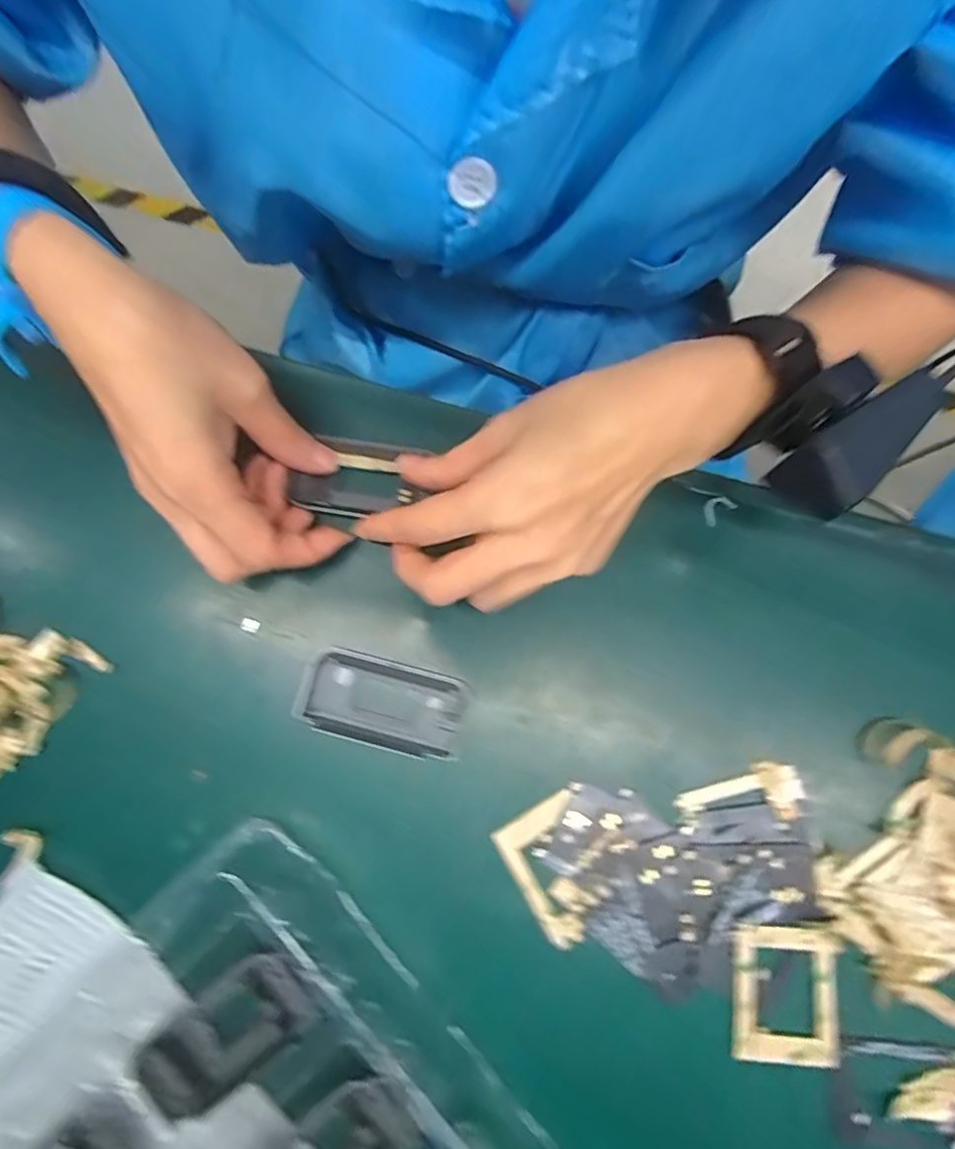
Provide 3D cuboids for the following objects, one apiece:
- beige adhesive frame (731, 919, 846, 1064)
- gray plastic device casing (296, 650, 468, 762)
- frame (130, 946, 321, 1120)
[{"bbox_3d":[0.130,0.176,0.233,0.043,0.004,0.052,2,83,3],"label":"beige adhesive frame"},{"bbox_3d":[-0.045,0.060,0.259,0.075,0.008,0.038,13,83,4],"label":"gray plastic device casing"},{"bbox_3d":[-0.100,0.182,0.220,0.074,0.010,0.035,-40,83,-3],"label":"frame"}]

